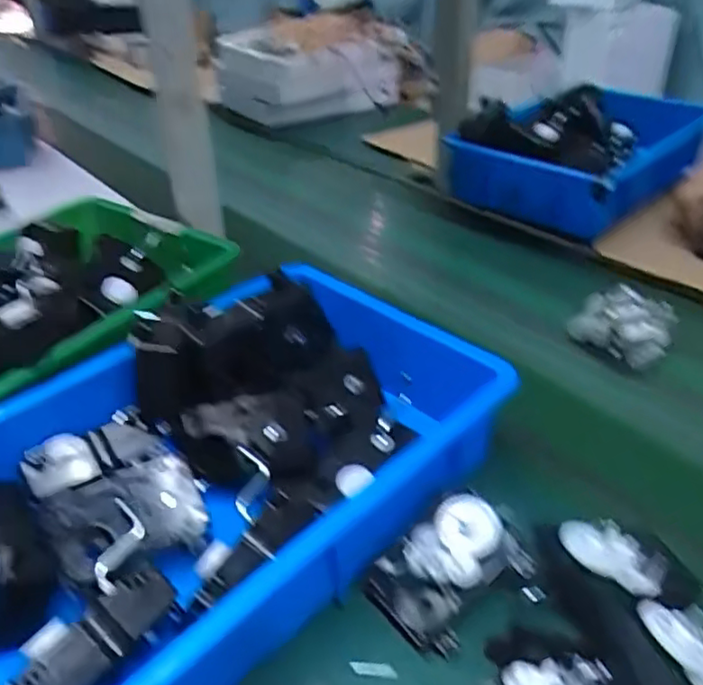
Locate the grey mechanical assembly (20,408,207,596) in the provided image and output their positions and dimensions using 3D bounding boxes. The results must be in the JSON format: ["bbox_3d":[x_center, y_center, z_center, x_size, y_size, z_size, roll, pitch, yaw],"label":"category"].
[{"bbox_3d":[-0.172,0.111,0.459,0.097,0.048,0.130,-22,39,-29],"label":"grey mechanical assembly"}]

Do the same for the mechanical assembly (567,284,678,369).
[{"bbox_3d":[0.292,-0.022,0.686,0.098,0.054,0.069,15,37,23],"label":"mechanical assembly"}]

